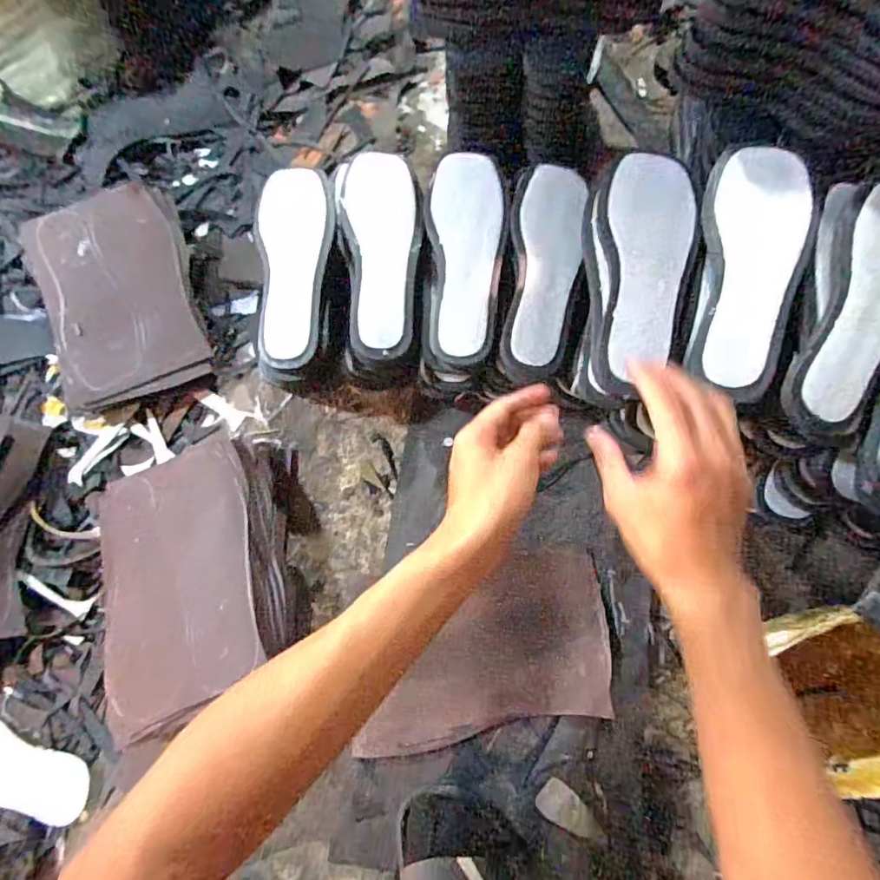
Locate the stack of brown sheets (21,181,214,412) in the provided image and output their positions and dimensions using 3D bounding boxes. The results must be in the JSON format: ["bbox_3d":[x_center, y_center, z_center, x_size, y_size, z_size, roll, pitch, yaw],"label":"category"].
[{"bbox_3d":[-0.415,-0.185,0.669,0.189,0.034,0.254,-14,94,-7],"label":"stack of brown sheets"}]

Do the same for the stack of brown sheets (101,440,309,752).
[{"bbox_3d":[-0.268,0.145,0.555,0.207,0.080,0.272,-20,72,-4],"label":"stack of brown sheets"}]

